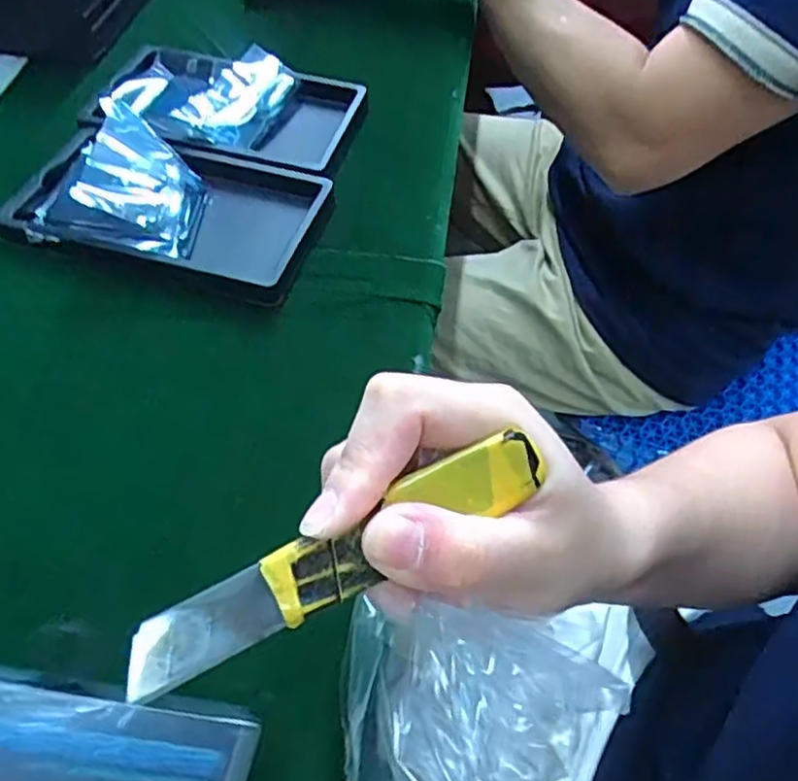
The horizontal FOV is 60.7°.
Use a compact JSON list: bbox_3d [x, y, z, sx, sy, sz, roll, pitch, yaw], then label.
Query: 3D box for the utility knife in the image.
[{"bbox_3d":[-0.014,0.042,0.173,0.113,0.012,0.016,-27,61,-11],"label":"utility knife"}]

